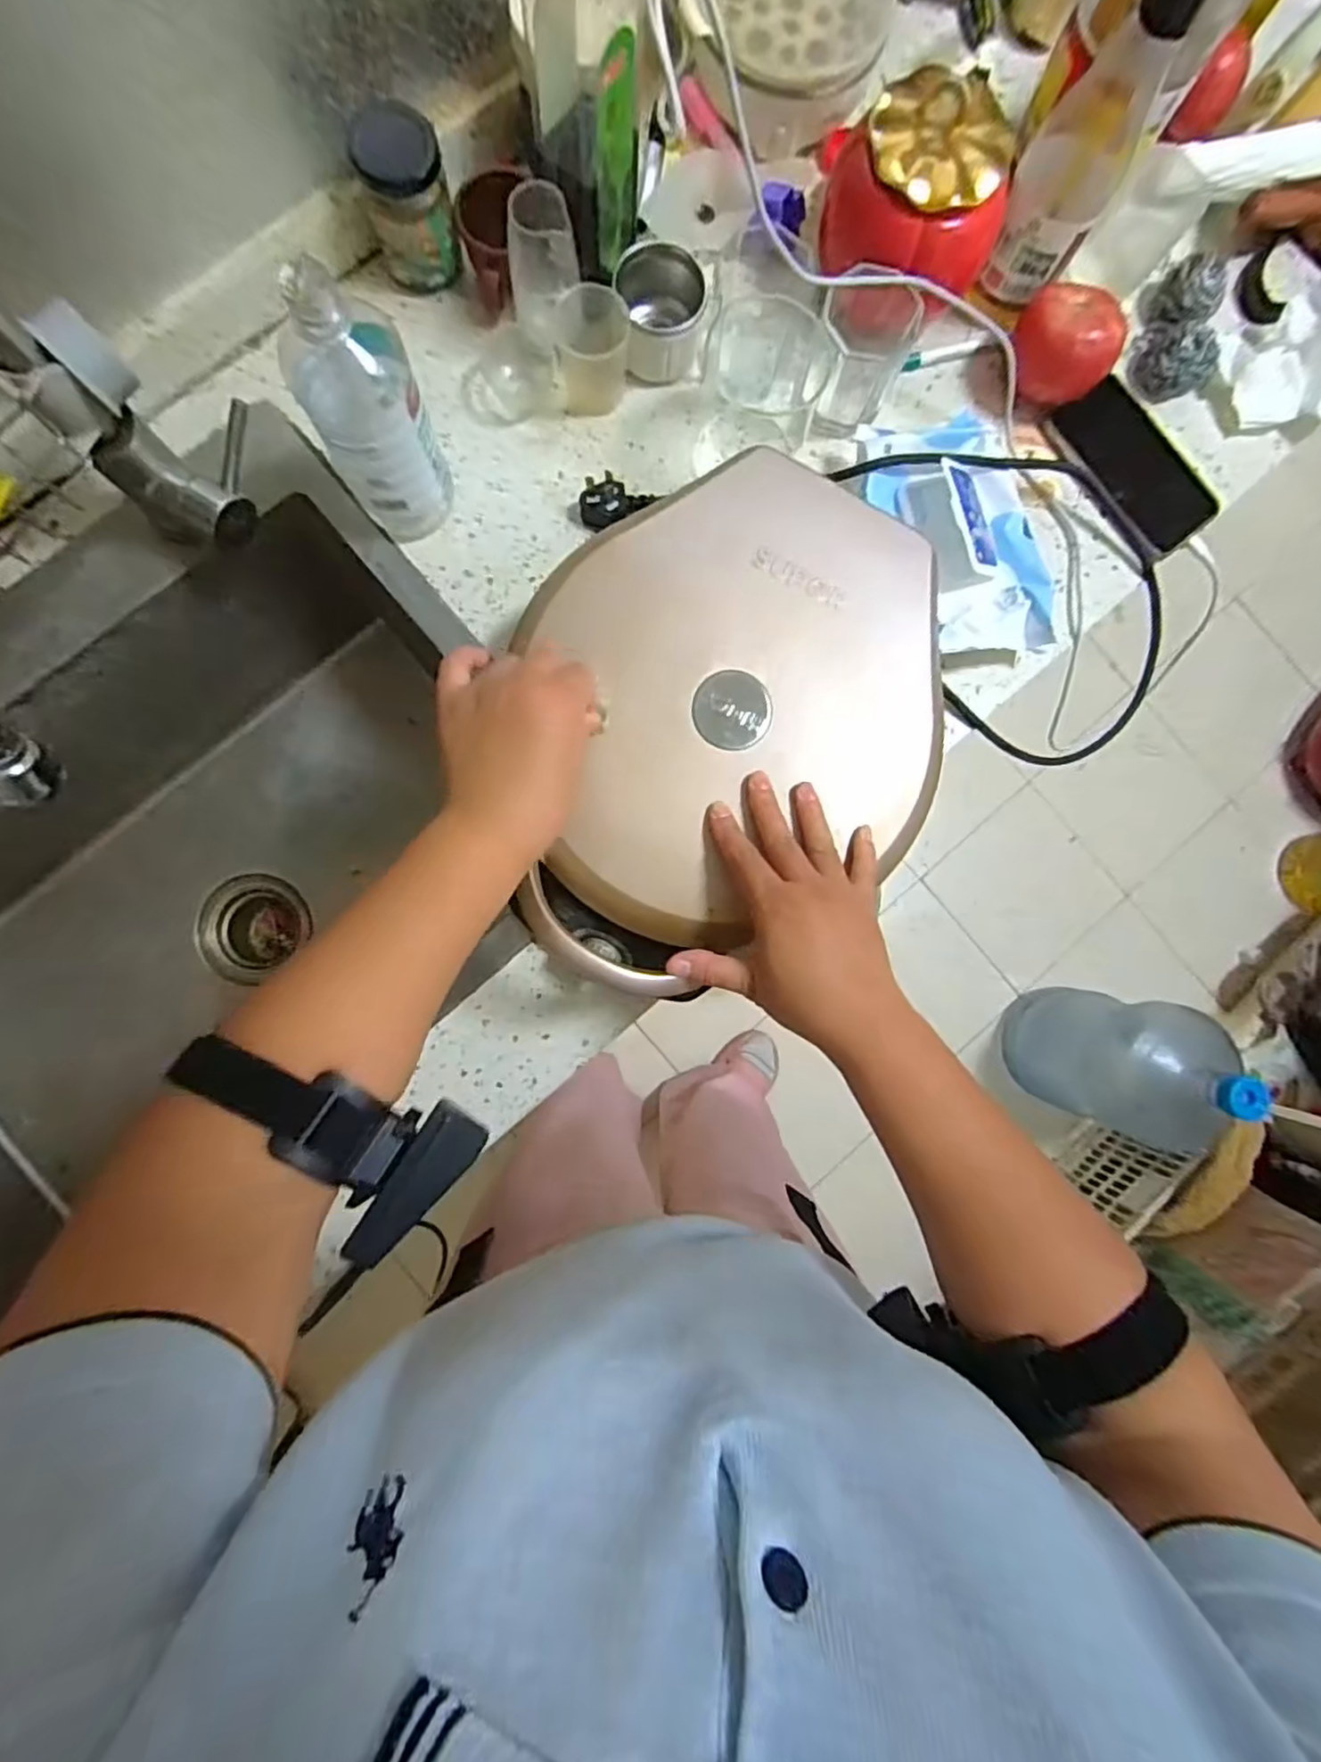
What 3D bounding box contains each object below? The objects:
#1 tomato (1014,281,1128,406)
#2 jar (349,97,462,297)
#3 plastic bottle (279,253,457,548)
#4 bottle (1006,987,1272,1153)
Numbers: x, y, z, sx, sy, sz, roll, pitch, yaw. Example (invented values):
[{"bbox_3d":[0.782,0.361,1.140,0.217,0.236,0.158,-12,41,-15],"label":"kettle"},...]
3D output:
[{"bbox_3d":[0.310,-0.414,0.527,0.073,0.062,0.091,20,86,-2],"label":"tomato"},{"bbox_3d":[-0.179,-0.484,0.489,0.057,0.094,0.058,0,87,-3],"label":"jar"},{"bbox_3d":[-0.188,-0.301,0.434,0.067,0.182,0.068,0,87,-3],"label":"plastic bottle"},{"bbox_3d":[0.790,0.313,1.139,0.229,0.387,0.220,14,86,-2],"label":"bottle"}]

